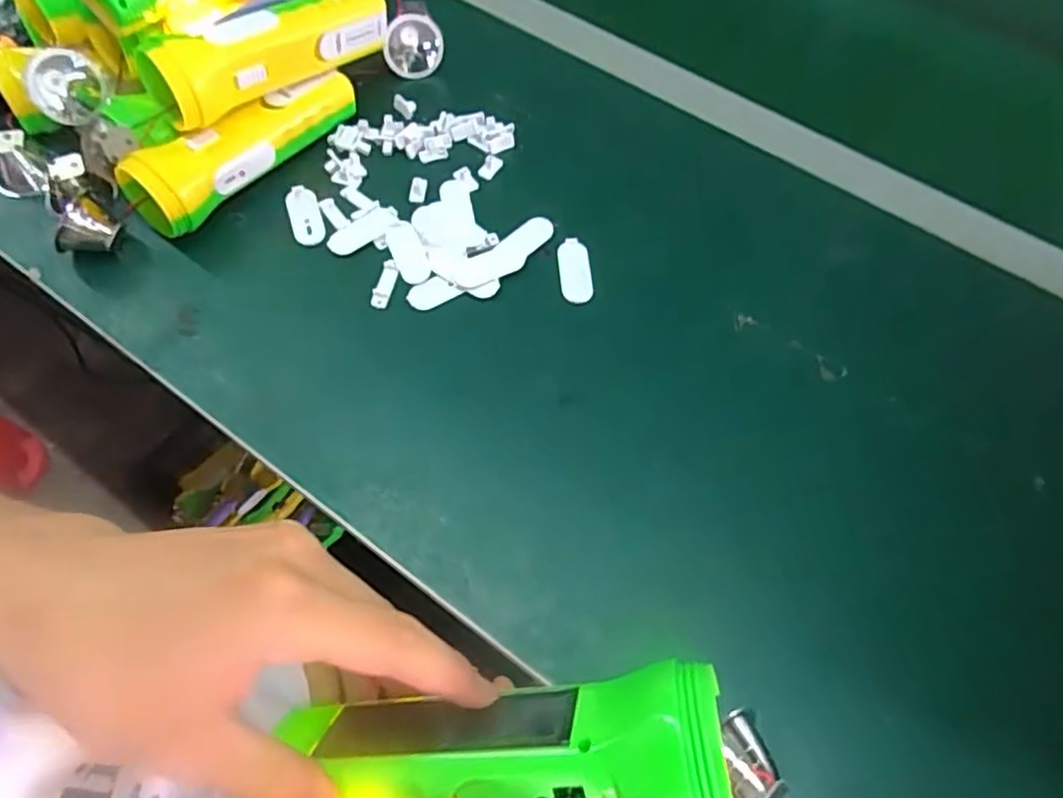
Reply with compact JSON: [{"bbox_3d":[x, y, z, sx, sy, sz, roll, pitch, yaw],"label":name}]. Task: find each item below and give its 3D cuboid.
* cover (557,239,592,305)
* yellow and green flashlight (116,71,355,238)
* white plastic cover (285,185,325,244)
[{"bbox_3d":[0.028,-0.083,0.425,0.022,0.007,0.048,-2,62,-4],"label":"cover"},{"bbox_3d":[-0.186,-0.170,0.433,0.047,0.051,0.162,36,66,14],"label":"yellow and green flashlight"},{"bbox_3d":[-0.151,-0.122,0.435,0.021,0.007,0.047,-16,64,-11],"label":"white plastic cover"}]

